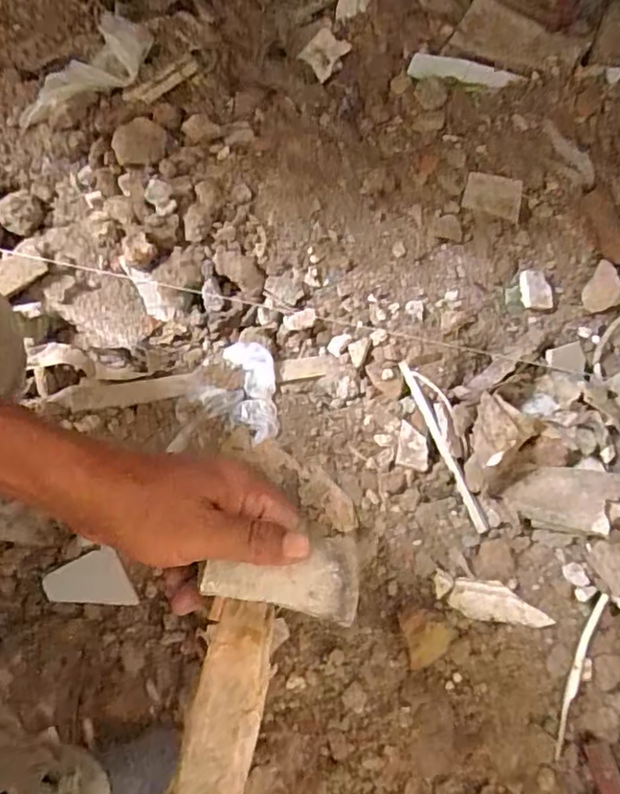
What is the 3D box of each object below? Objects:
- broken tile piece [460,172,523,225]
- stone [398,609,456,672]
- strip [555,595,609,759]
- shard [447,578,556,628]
[{"bbox_3d":[0.183,-0.202,0.621,0.056,0.004,0.044,14,75,3],"label":"broken tile piece"},{"bbox_3d":[0.095,0.194,0.505,0.038,0.021,0.043,-15,76,-5],"label":"stone"},{"bbox_3d":[0.217,0.224,0.508,0.015,0.017,0.132,22,75,7],"label":"strip"},{"bbox_3d":[0.154,0.168,0.509,0.080,0.014,0.031,6,75,0],"label":"shard"}]

